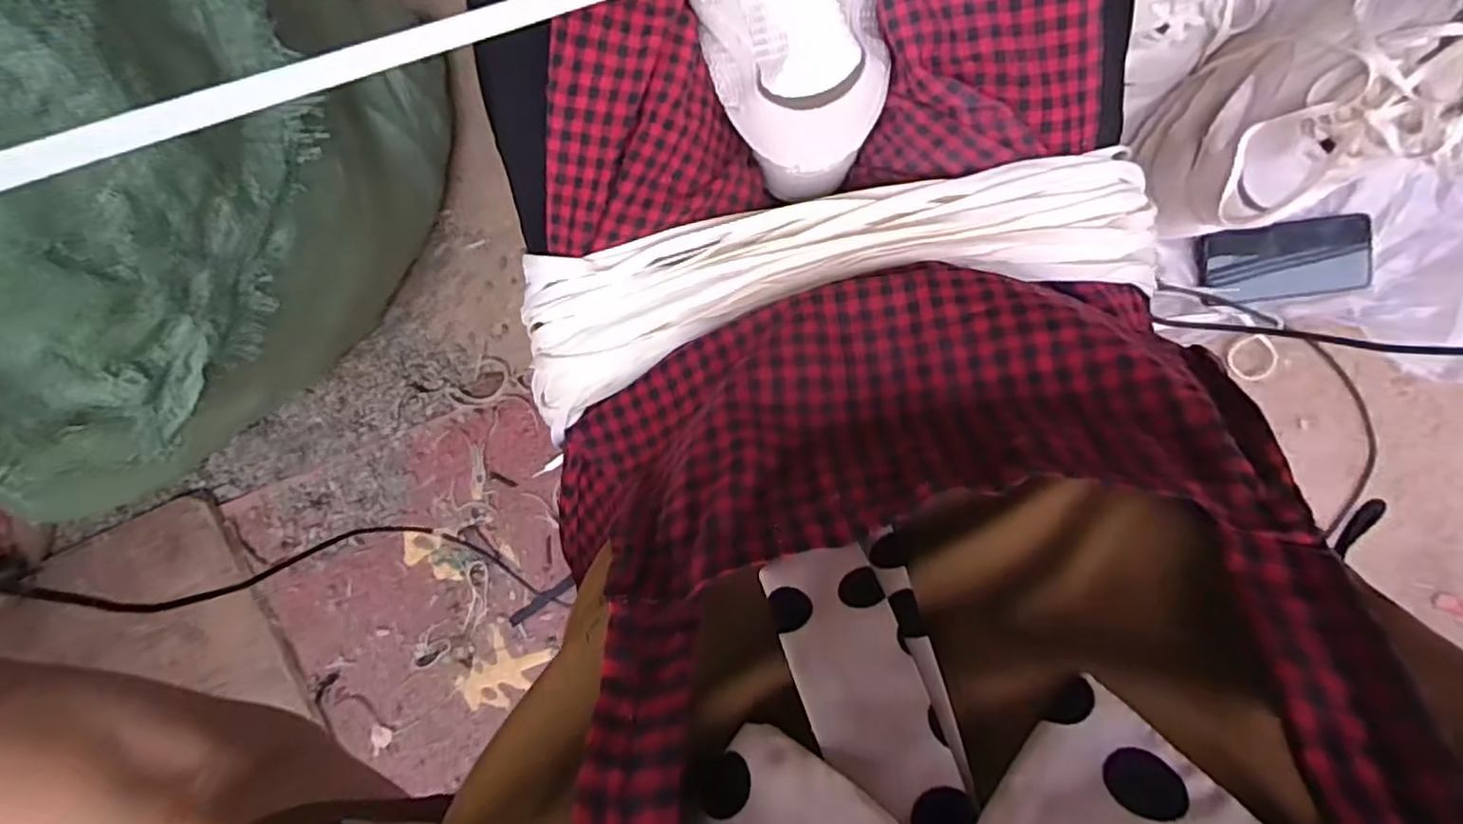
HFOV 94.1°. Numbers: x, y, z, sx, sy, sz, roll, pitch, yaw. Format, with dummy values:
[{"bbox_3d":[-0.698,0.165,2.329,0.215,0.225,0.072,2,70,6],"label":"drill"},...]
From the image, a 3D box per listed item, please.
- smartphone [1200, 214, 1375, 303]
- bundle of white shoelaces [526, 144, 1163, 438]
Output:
[{"bbox_3d":[0.565,-0.154,0.693,0.161,0.013,0.075,-6,103,6],"label":"smartphone"},{"bbox_3d":[0.043,-0.060,0.358,0.343,0.054,0.096,-9,91,6],"label":"bundle of white shoelaces"}]

